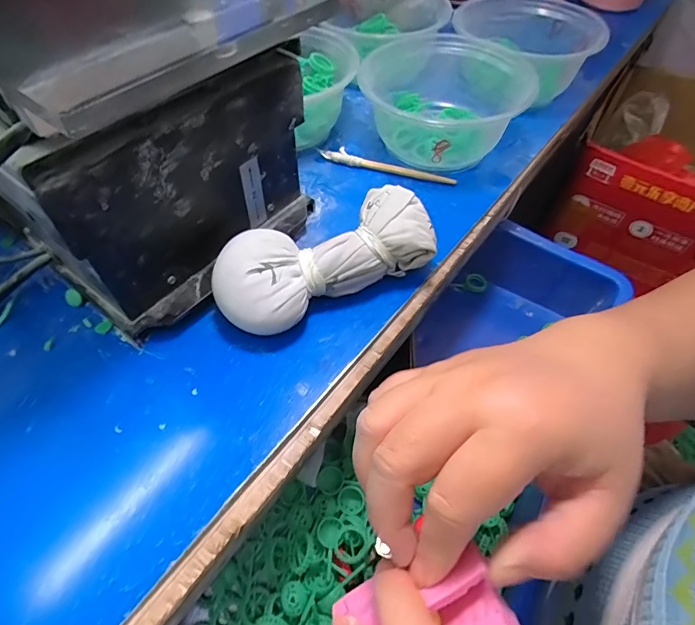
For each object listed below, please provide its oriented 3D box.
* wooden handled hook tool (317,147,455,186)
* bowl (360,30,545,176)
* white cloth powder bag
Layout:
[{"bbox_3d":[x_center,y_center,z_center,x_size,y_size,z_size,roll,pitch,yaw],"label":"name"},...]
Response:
[{"bbox_3d":[0.032,-0.123,0.361,0.116,0.009,0.016,16,56,10],"label":"wooden handled hook tool"},{"bbox_3d":[0.078,-0.174,0.368,0.135,0.060,0.131,13,55,8],"label":"bowl"},{"bbox_3d":[-0.014,-0.031,0.273,0.137,0.046,0.056,-26,59,-18],"label":"white cloth powder bag"}]

